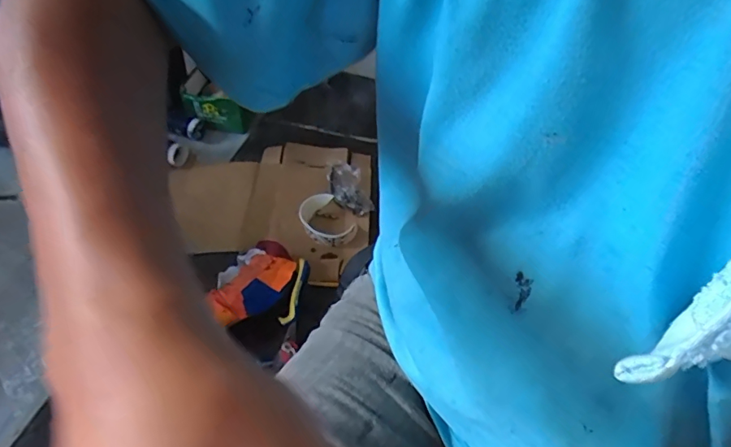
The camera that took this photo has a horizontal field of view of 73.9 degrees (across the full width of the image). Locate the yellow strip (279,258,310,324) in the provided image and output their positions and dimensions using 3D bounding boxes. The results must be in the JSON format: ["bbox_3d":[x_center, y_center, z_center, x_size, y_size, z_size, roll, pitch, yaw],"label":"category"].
[{"bbox_3d":[-0.107,0.104,0.750,0.026,0.024,0.103,14,72,9],"label":"yellow strip"}]

